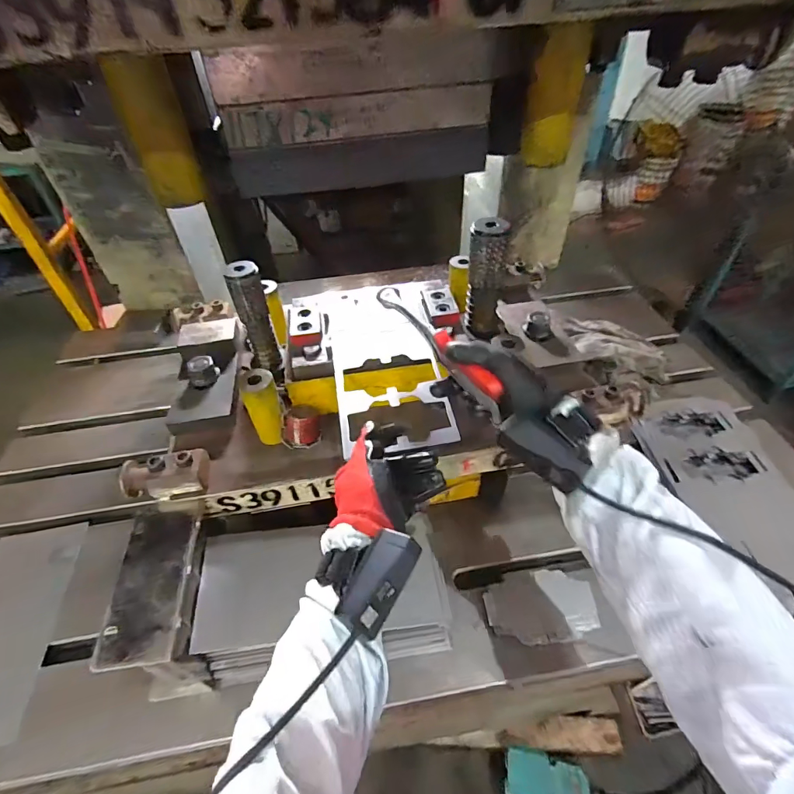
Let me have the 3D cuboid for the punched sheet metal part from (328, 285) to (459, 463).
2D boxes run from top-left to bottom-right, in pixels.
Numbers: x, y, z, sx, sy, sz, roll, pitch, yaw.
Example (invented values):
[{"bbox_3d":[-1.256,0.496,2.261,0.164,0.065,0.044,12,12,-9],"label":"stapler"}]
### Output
[{"bbox_3d":[-0.017,-0.055,0.535,0.129,0.010,0.288,-8,48,-3],"label":"punched sheet metal part"}]

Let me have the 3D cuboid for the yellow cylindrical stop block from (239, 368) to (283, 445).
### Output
[{"bbox_3d":[-0.158,0.013,0.520,0.039,0.095,0.033,-22,48,-17],"label":"yellow cylindrical stop block"}]

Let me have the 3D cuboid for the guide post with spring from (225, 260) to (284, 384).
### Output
[{"bbox_3d":[-0.176,-0.090,0.553,0.040,0.158,0.031,-22,48,-17],"label":"guide post with spring"}]

